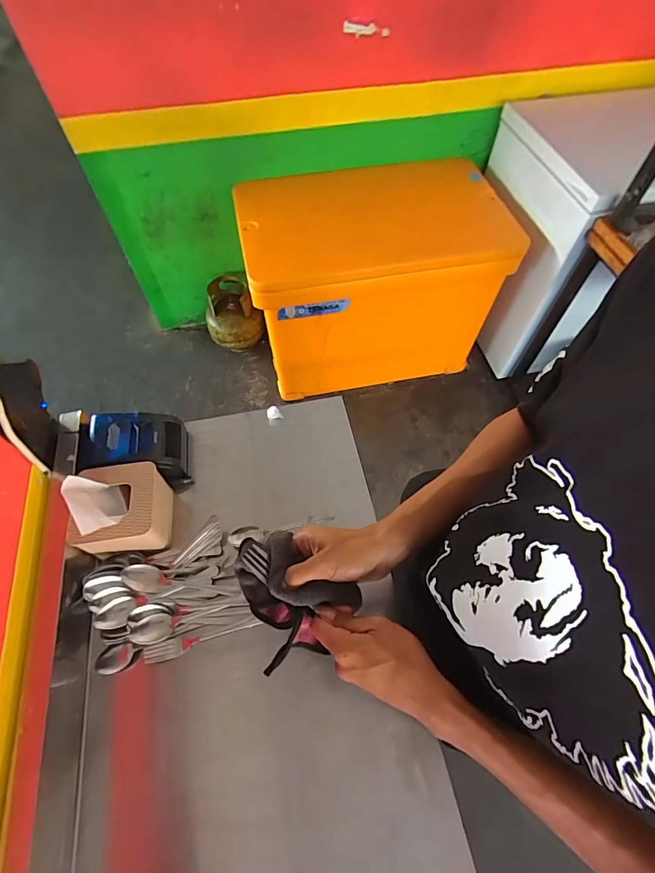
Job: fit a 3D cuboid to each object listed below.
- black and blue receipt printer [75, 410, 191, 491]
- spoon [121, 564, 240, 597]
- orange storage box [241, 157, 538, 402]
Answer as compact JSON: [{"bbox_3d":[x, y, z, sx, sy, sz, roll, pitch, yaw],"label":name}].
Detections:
[{"bbox_3d":[-0.347,0.028,0.740,0.170,0.094,0.122,-10,60,-6],"label":"black and blue receipt printer"},{"bbox_3d":[-0.227,0.229,0.643,0.175,0.022,0.036,10,59,-8],"label":"spoon"},{"bbox_3d":[0.179,-0.627,1.754,0.964,0.693,0.557,-11,60,-6],"label":"orange storage box"}]

